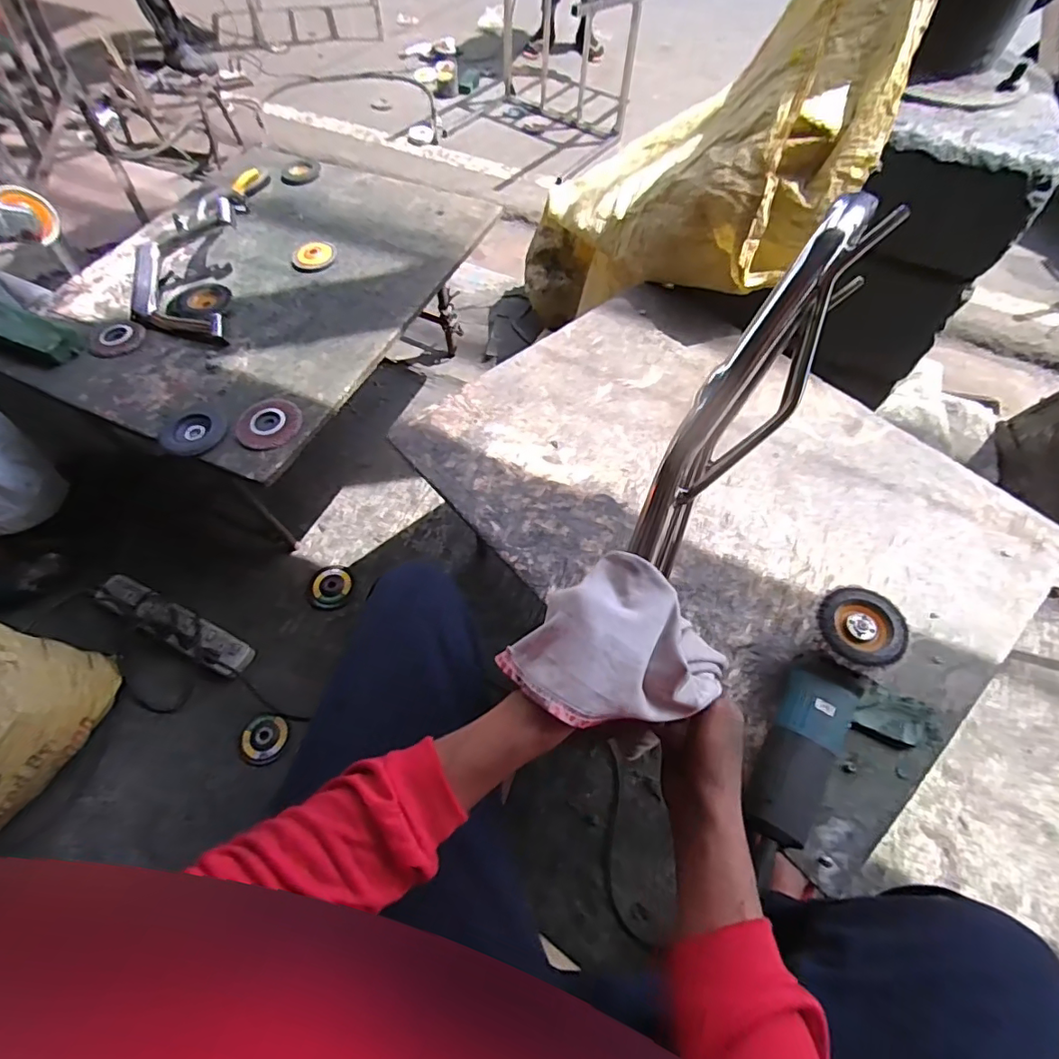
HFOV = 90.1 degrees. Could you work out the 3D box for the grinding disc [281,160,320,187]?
[{"bbox_3d":[-0.498,-0.780,1.154,0.077,0.005,0.099,-3,59,-4],"label":"grinding disc"}]

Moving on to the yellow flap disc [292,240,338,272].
[{"bbox_3d":[-0.409,-0.522,1.001,0.081,0.019,0.076,-14,60,-11],"label":"yellow flap disc"}]

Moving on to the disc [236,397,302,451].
[{"bbox_3d":[-0.391,-0.162,0.795,0.091,0.007,0.103,-10,60,-8],"label":"disc"}]

